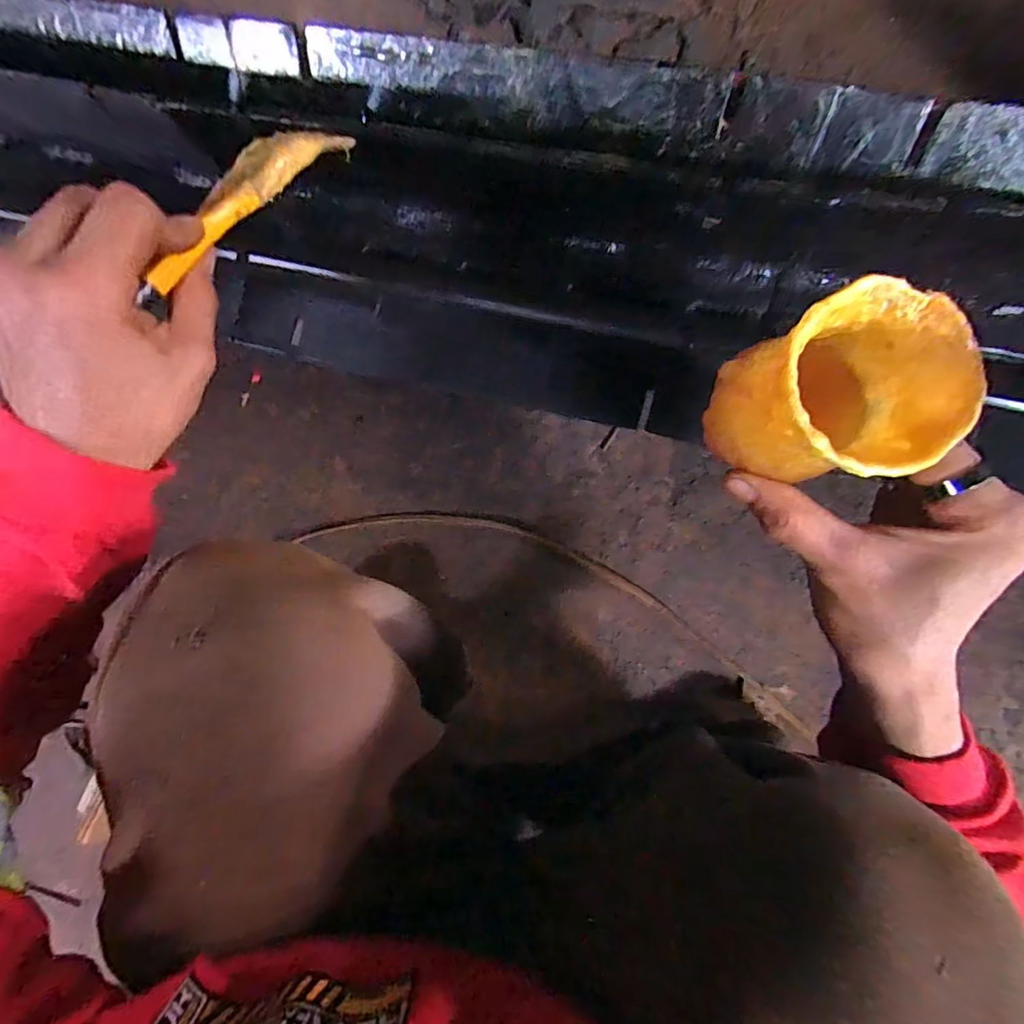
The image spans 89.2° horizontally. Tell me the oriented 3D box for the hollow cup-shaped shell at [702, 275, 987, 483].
[{"bbox_3d":[0.111,-0.041,0.183,0.063,0.063,0.056,18,91,7],"label":"hollow cup-shaped shell"}]

